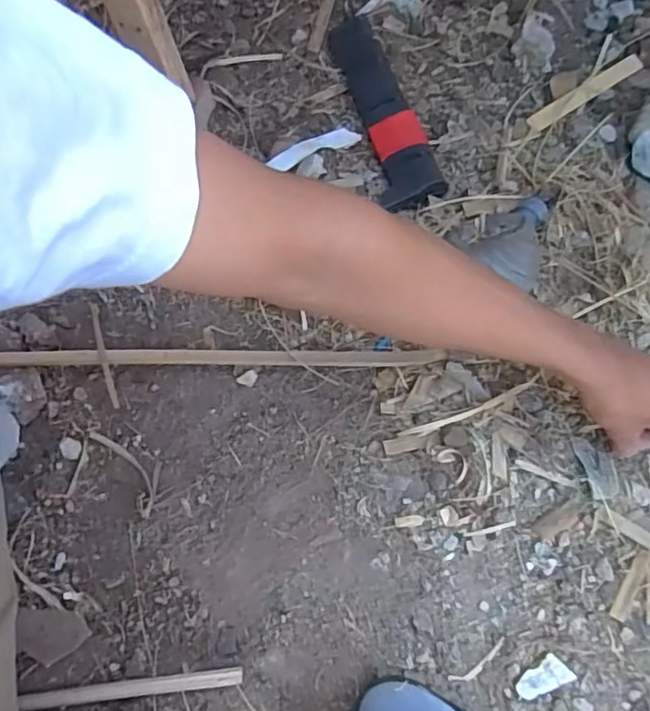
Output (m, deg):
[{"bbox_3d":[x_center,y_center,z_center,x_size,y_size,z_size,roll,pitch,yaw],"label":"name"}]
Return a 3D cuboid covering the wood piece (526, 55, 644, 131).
[{"bbox_3d":[0.327,-0.330,0.749,0.180,0.008,0.023,-33,86,-10],"label":"wood piece"}]

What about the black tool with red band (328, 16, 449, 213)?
[{"bbox_3d":[0.062,-0.304,0.717,0.065,0.030,0.306,-17,68,-4],"label":"black tool with red band"}]

